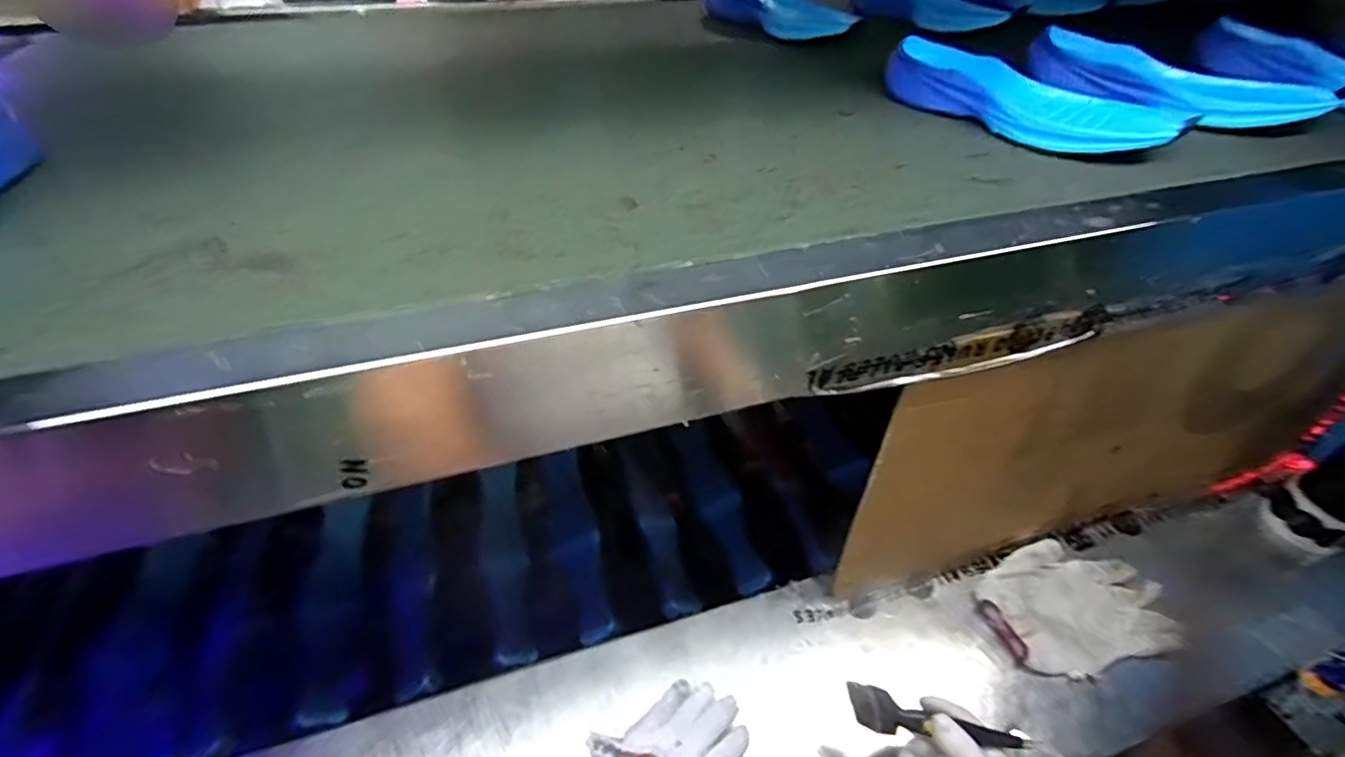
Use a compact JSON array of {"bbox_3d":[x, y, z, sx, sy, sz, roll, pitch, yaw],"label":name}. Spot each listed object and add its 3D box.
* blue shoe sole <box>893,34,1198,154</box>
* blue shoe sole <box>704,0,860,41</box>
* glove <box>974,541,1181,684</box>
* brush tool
[{"bbox_3d":[0.303,-0.244,0.523,0.253,0.047,0.088,30,51,28],"label":"blue shoe sole"},{"bbox_3d":[0.138,-0.480,0.757,0.079,0.044,0.236,-34,53,-31],"label":"blue shoe sole"},{"bbox_3d":[0.402,0.229,0.595,0.168,0.026,0.130,-12,44,-12],"label":"glove"},{"bbox_3d":[0.208,0.278,0.468,0.142,0.006,0.030,17,75,2],"label":"brush tool"}]

